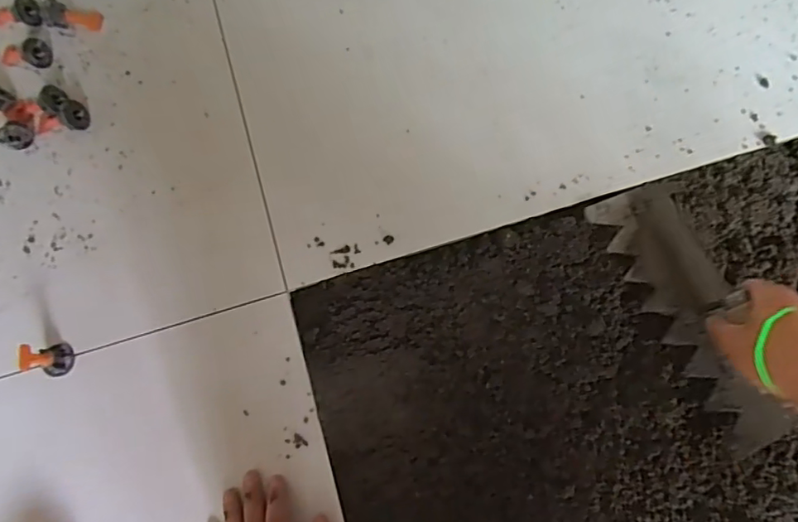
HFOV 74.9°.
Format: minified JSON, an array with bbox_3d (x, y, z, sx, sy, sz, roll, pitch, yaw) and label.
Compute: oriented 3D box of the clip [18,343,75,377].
[{"bbox_3d":[-0.364,0.099,0.527,0.032,0.051,0.032,-2,77,1],"label":"clip"}]

